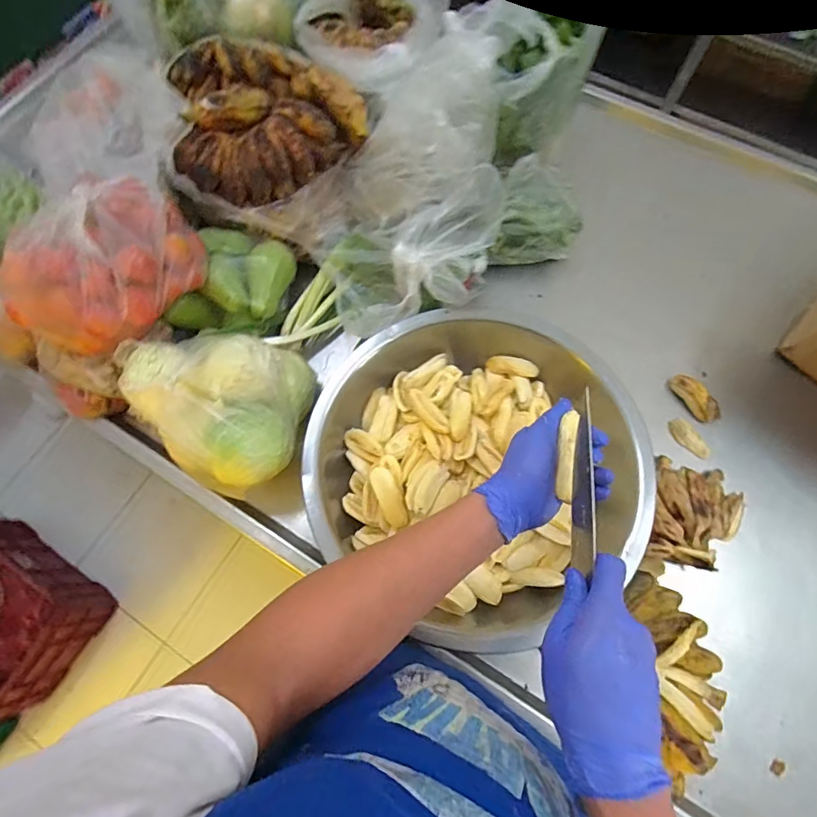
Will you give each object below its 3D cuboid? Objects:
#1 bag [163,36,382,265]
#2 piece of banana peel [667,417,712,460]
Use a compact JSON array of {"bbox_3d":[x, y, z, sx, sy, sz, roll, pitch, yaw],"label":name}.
[{"bbox_3d":[-0.242,-0.435,0.753,0.304,0.171,0.272,19,73,7],"label":"bag"},{"bbox_3d":[0.461,0.050,0.736,0.029,0.016,0.078,-40,75,-12],"label":"piece of banana peel"}]

